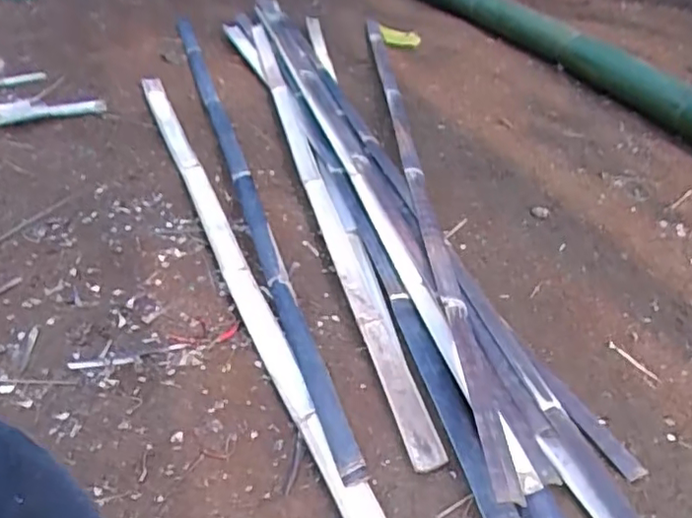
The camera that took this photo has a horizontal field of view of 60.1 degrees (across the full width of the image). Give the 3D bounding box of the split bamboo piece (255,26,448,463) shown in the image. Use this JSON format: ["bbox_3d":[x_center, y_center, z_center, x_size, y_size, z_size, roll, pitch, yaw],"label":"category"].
[{"bbox_3d":[-0.107,-0.272,1.617,0.062,0.039,1.920,-7,41,-12],"label":"split bamboo piece"}]

